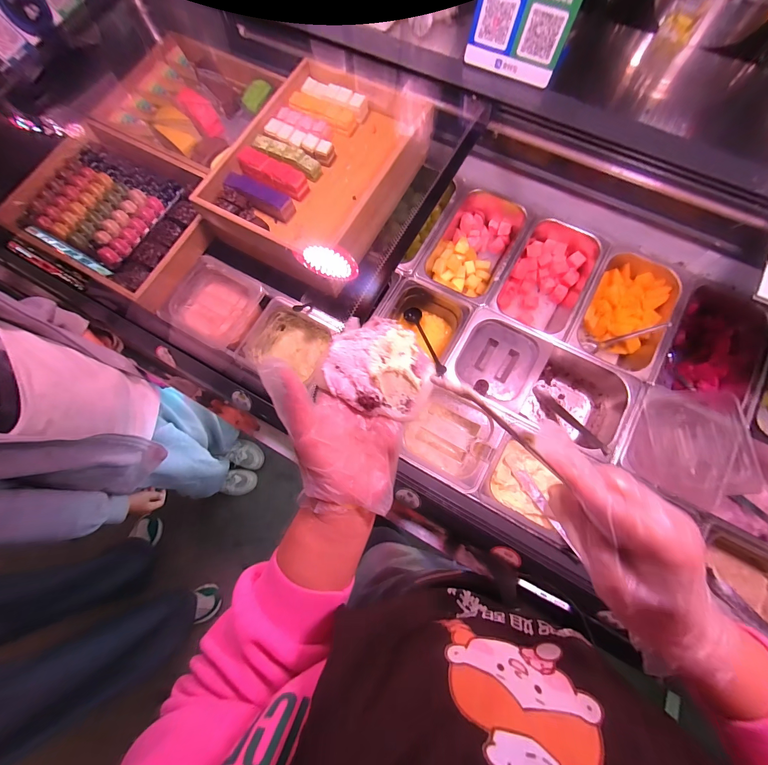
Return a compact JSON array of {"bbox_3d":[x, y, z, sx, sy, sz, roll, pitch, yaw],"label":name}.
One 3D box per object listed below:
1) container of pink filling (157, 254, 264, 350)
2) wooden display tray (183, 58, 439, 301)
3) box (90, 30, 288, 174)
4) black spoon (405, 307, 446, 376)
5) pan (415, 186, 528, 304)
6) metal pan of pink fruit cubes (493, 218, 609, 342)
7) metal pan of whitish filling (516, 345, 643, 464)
[{"bbox_3d":[-0.361,-0.165,0.726,0.171,0.079,0.160,28,75,10],"label":"container of pink filling"},{"bbox_3d":[-0.096,-0.462,0.698,0.354,0.112,0.509,28,75,10],"label":"wooden display tray"},{"bbox_3d":[-0.455,-0.668,0.777,0.461,0.047,0.304,30,76,10],"label":"box"},{"bbox_3d":[0.082,-0.093,0.686,0.034,0.023,0.207,-15,48,-3],"label":"black spoon"},{"bbox_3d":[0.197,-0.302,0.753,0.172,0.088,0.282,25,75,9],"label":"pan"},{"bbox_3d":[0.344,-0.213,0.730,0.162,0.101,0.269,27,75,9],"label":"metal pan of pink fruit cubes"},{"bbox_3d":[0.369,0.040,0.660,0.168,0.111,0.147,30,76,10],"label":"metal pan of whitish filling"}]

